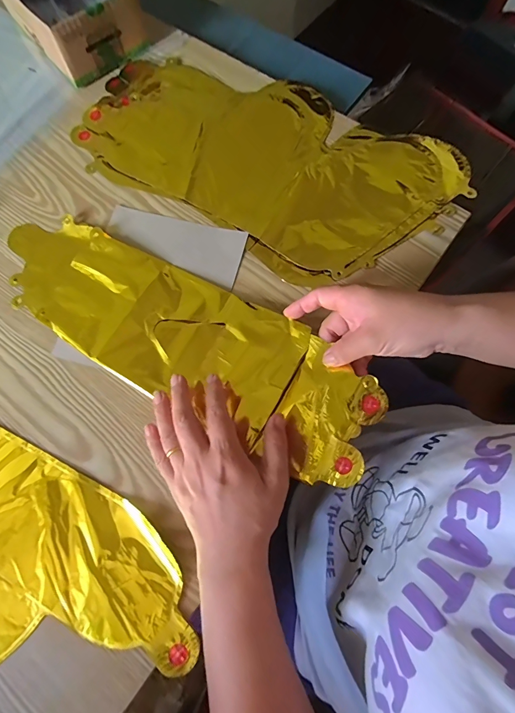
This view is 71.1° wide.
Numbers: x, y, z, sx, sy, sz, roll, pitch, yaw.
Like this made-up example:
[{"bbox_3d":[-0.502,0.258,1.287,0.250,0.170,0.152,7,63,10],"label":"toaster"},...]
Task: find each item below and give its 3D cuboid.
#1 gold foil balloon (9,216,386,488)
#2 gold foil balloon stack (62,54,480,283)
[{"bbox_3d":[-0.084,-0.027,0.374,0.425,0.030,0.129,28,76,14],"label":"gold foil balloon"},{"bbox_3d":[0.002,-0.248,0.438,0.446,0.009,0.240,32,76,11],"label":"gold foil balloon stack"}]

